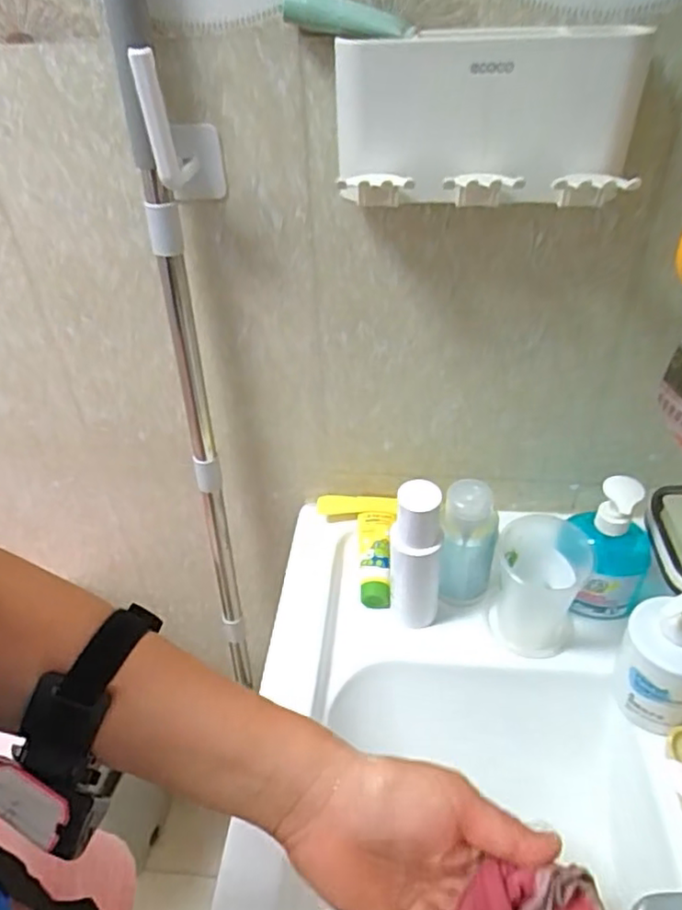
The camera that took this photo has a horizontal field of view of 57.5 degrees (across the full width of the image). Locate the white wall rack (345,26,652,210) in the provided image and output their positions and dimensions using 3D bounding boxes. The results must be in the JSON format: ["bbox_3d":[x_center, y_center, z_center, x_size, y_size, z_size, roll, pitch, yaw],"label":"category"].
[{"bbox_3d":[0.116,-0.260,0.487,0.237,0.113,0.091,2,41,5],"label":"white wall rack"}]

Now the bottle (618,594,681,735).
[{"bbox_3d":[0.294,0.172,0.550,0.074,0.146,0.081,-1,41,1],"label":"bottle"}]

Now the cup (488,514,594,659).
[{"bbox_3d":[0.202,0.134,0.640,0.087,0.114,0.088,-1,41,1],"label":"cup"}]

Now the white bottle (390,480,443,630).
[{"bbox_3d":[0.076,0.101,0.631,0.052,0.188,0.049,7,41,10],"label":"white bottle"}]

